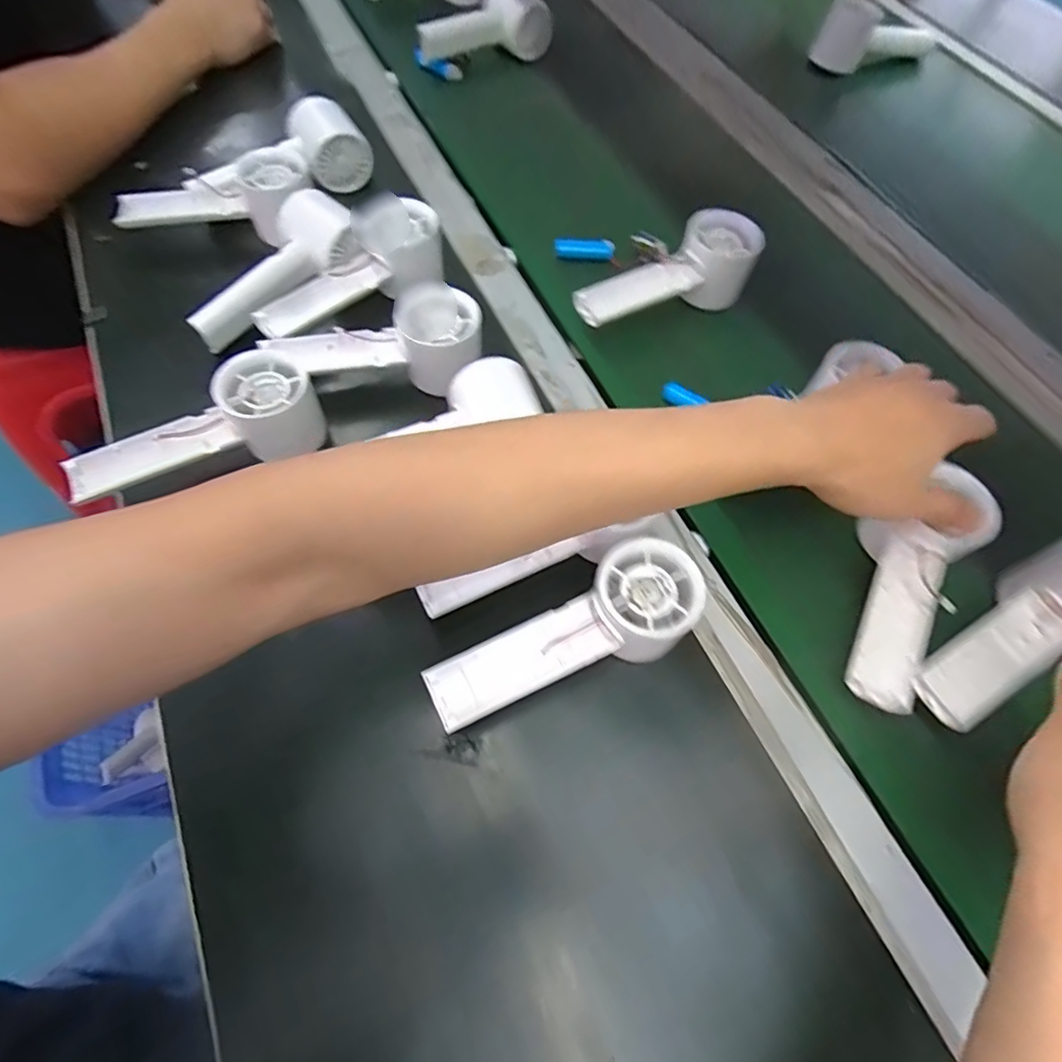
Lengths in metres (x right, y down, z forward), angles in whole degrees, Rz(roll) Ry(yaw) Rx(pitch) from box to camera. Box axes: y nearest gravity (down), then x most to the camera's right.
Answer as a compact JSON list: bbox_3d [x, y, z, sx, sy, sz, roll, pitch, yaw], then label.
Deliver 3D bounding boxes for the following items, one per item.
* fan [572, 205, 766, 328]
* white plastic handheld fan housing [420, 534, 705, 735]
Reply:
[{"bbox_3d":[0.112,-0.204,0.474,0.158,0.056,0.057,-29,67,-16],"label":"fan"},{"bbox_3d":[0.022,0.064,0.334,0.159,0.050,0.054,-28,66,-1],"label":"white plastic handheld fan housing"}]

